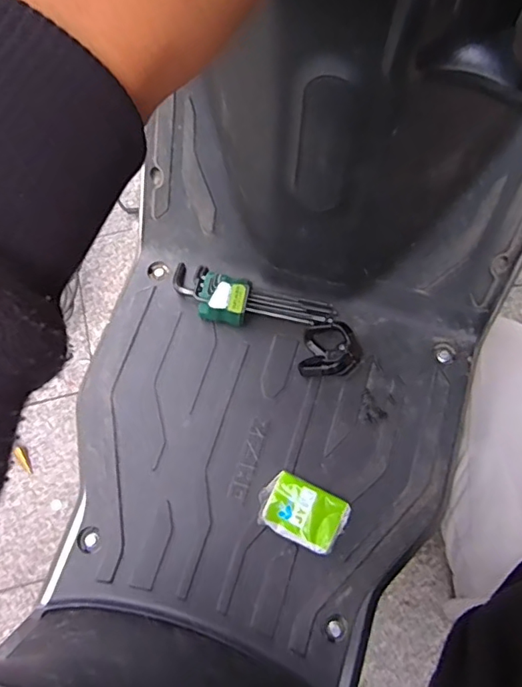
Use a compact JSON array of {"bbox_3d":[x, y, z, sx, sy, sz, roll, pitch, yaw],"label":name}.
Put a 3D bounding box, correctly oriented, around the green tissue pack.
[{"bbox_3d":[0.041,0.170,0.532,0.085,0.026,0.057,25,76,9],"label":"green tissue pack"}]

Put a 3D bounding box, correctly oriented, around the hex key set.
[{"bbox_3d":[-0.015,-0.046,0.604,0.190,0.029,0.062,19,75,7],"label":"hex key set"}]

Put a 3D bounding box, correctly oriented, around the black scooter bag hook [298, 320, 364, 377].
[{"bbox_3d":[0.076,0.010,0.575,0.061,0.046,0.060,-1,74,2],"label":"black scooter bag hook"}]

